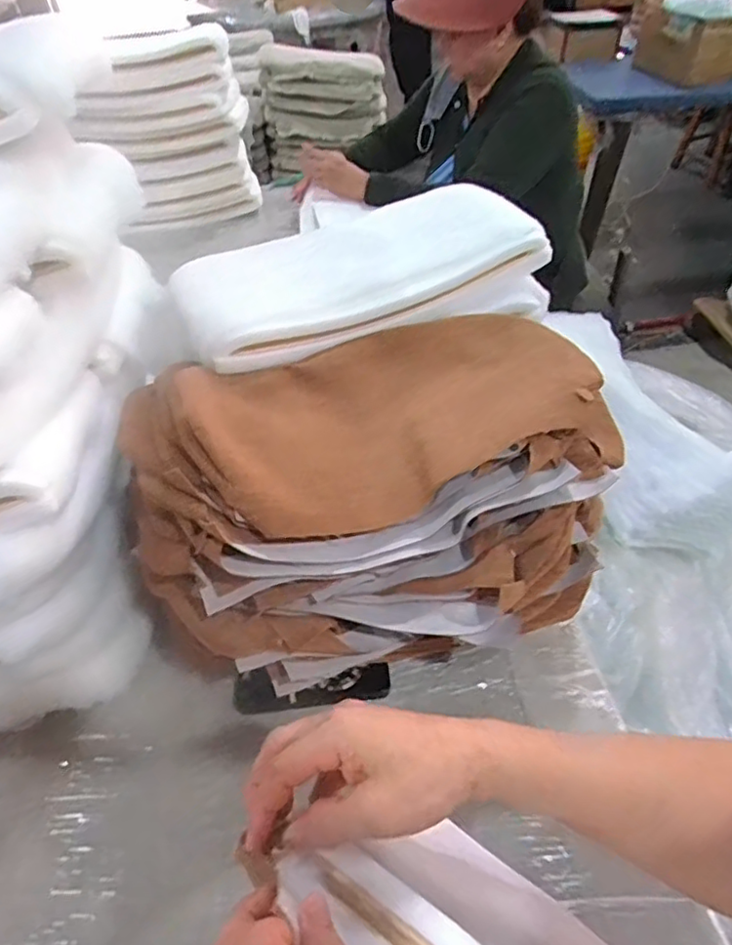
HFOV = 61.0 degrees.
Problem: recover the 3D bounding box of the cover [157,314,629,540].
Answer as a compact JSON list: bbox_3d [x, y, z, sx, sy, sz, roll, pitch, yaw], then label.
[{"bbox_3d":[0.027,-0.076,0.632,0.400,0.076,0.251,-15,47,-11],"label":"cover"}]

